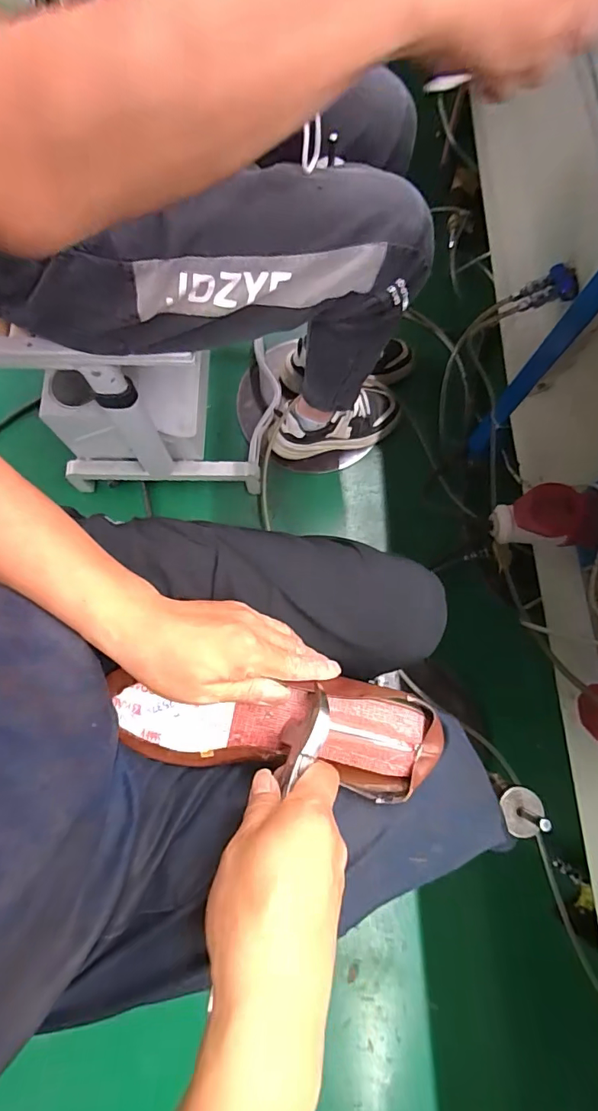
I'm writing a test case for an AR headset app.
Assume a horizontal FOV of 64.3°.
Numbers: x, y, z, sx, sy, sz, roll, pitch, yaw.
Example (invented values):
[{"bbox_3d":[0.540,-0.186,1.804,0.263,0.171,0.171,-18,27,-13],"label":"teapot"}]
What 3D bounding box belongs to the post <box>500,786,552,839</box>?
[{"bbox_3d":[0.193,0.215,0.392,0.035,0.040,0.037,0,73,0],"label":"post"}]

